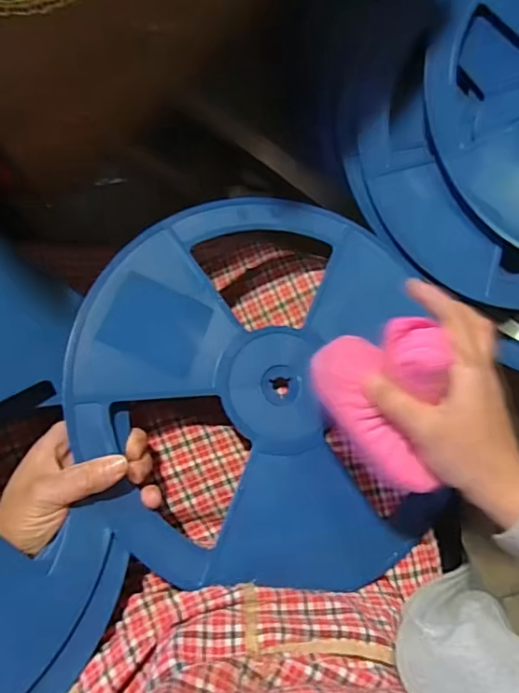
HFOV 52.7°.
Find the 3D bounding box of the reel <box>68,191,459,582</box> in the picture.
[{"bbox_3d":[0.001,0.029,0.414,0.277,0.013,0.306,-7,78,-17],"label":"reel"}]

